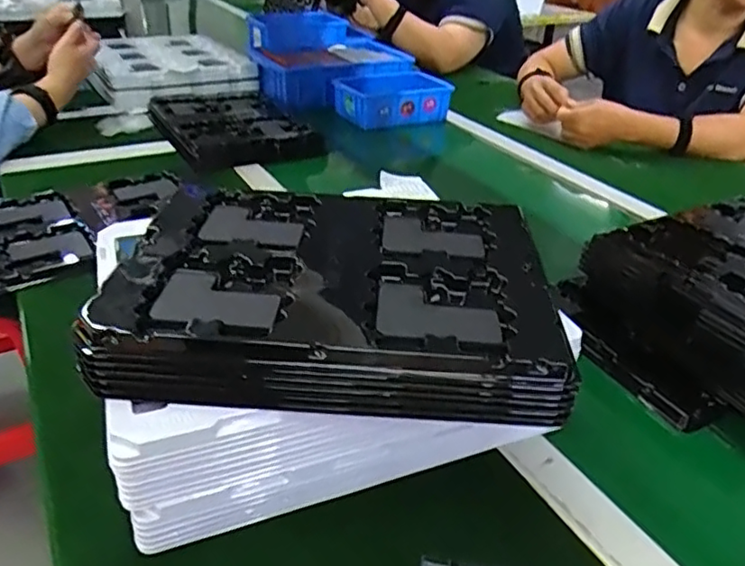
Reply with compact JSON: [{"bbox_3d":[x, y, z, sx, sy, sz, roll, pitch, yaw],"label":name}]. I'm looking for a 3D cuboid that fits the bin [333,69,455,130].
[{"bbox_3d":[0.040,-0.362,1.234,0.219,0.064,0.123,-9,34,-18],"label":"bin"}]

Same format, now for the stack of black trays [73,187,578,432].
[{"bbox_3d":[-0.027,-0.001,0.459,0.301,0.051,0.230,4,32,1],"label":"stack of black trays"}]

